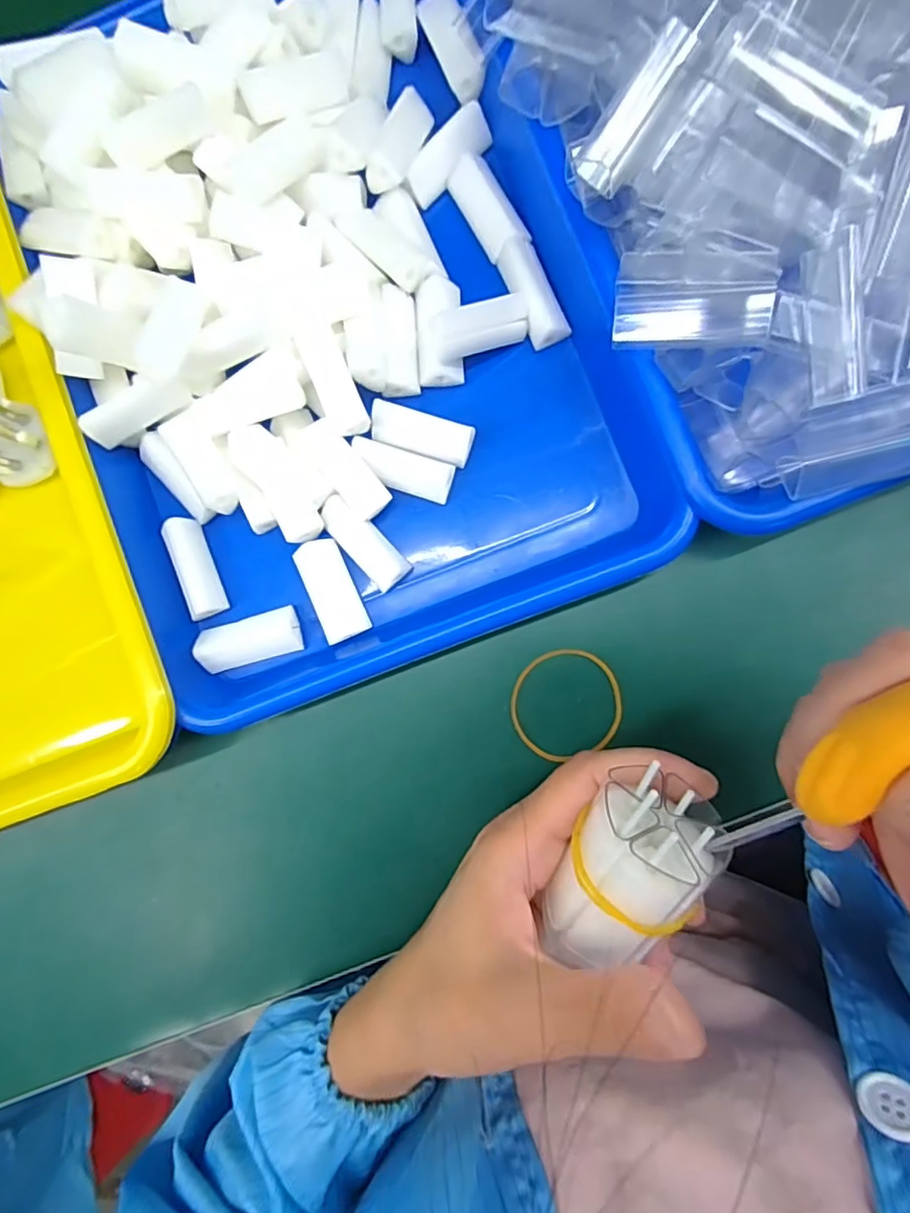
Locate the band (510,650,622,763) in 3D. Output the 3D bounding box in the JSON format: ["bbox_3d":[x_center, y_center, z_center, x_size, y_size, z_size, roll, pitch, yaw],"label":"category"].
[{"bbox_3d":[0.050,0.044,0.254,0.050,0.004,0.048,-1,84,8],"label":"band"}]

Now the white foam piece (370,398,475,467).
[{"bbox_3d":[-0.015,-0.078,0.252,0.045,0.011,0.018,15,89,7],"label":"white foam piece"}]

